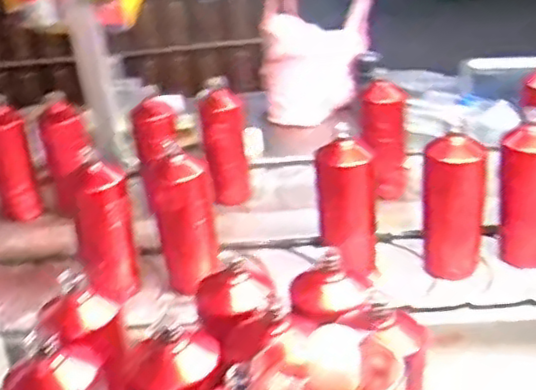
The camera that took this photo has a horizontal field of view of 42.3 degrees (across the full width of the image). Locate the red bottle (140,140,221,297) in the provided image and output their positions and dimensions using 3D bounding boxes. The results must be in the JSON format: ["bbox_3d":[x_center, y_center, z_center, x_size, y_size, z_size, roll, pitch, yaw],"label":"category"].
[{"bbox_3d":[-0.113,0.030,0.928,0.079,0.182,0.061,-13,29,-14],"label":"red bottle"}]

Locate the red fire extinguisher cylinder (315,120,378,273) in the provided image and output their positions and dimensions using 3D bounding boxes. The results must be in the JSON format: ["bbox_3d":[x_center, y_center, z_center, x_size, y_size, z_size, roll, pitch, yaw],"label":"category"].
[{"bbox_3d":[0.108,0.007,0.939,0.078,0.190,0.075,-1,28,8],"label":"red fire extinguisher cylinder"}]

